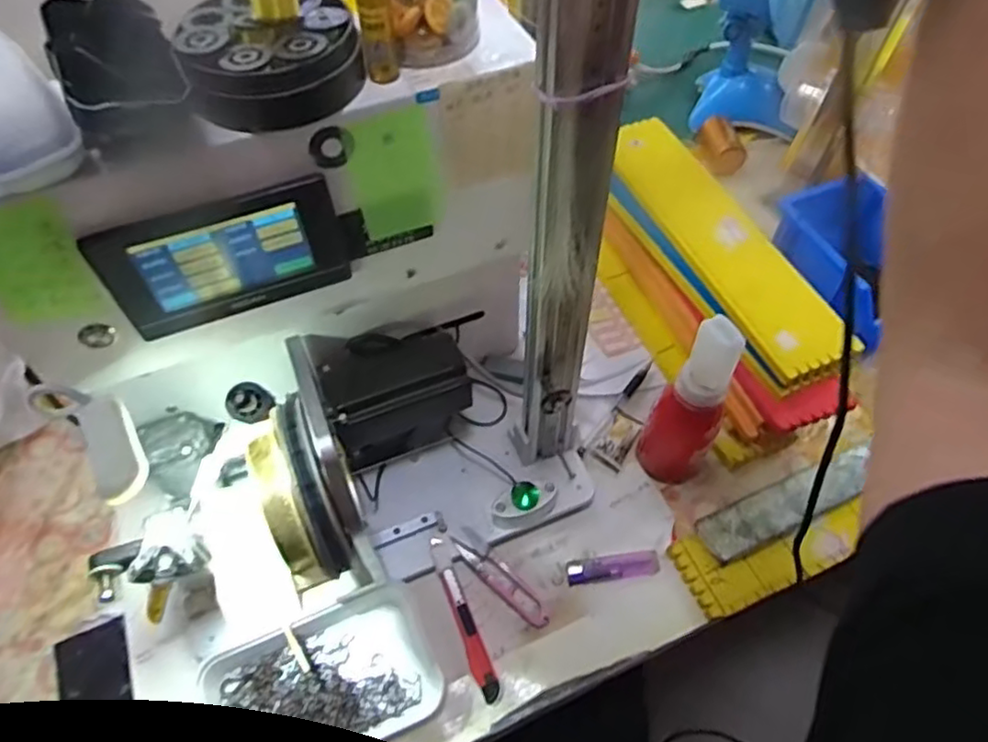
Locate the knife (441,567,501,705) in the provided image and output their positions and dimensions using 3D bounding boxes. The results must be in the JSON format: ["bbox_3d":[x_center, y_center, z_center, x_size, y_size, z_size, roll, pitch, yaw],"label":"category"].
[{"bbox_3d":[-0.020,0.216,0.545,0.016,0.004,0.107,-19,70,-12],"label":"knife"}]

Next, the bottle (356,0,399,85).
[{"bbox_3d":[-0.064,-0.190,0.359,0.017,0.070,0.020,-8,57,-5],"label":"bottle"}]

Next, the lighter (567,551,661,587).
[{"bbox_3d":[0.103,0.169,0.571,0.078,0.010,0.021,-5,56,-3],"label":"lighter"}]

